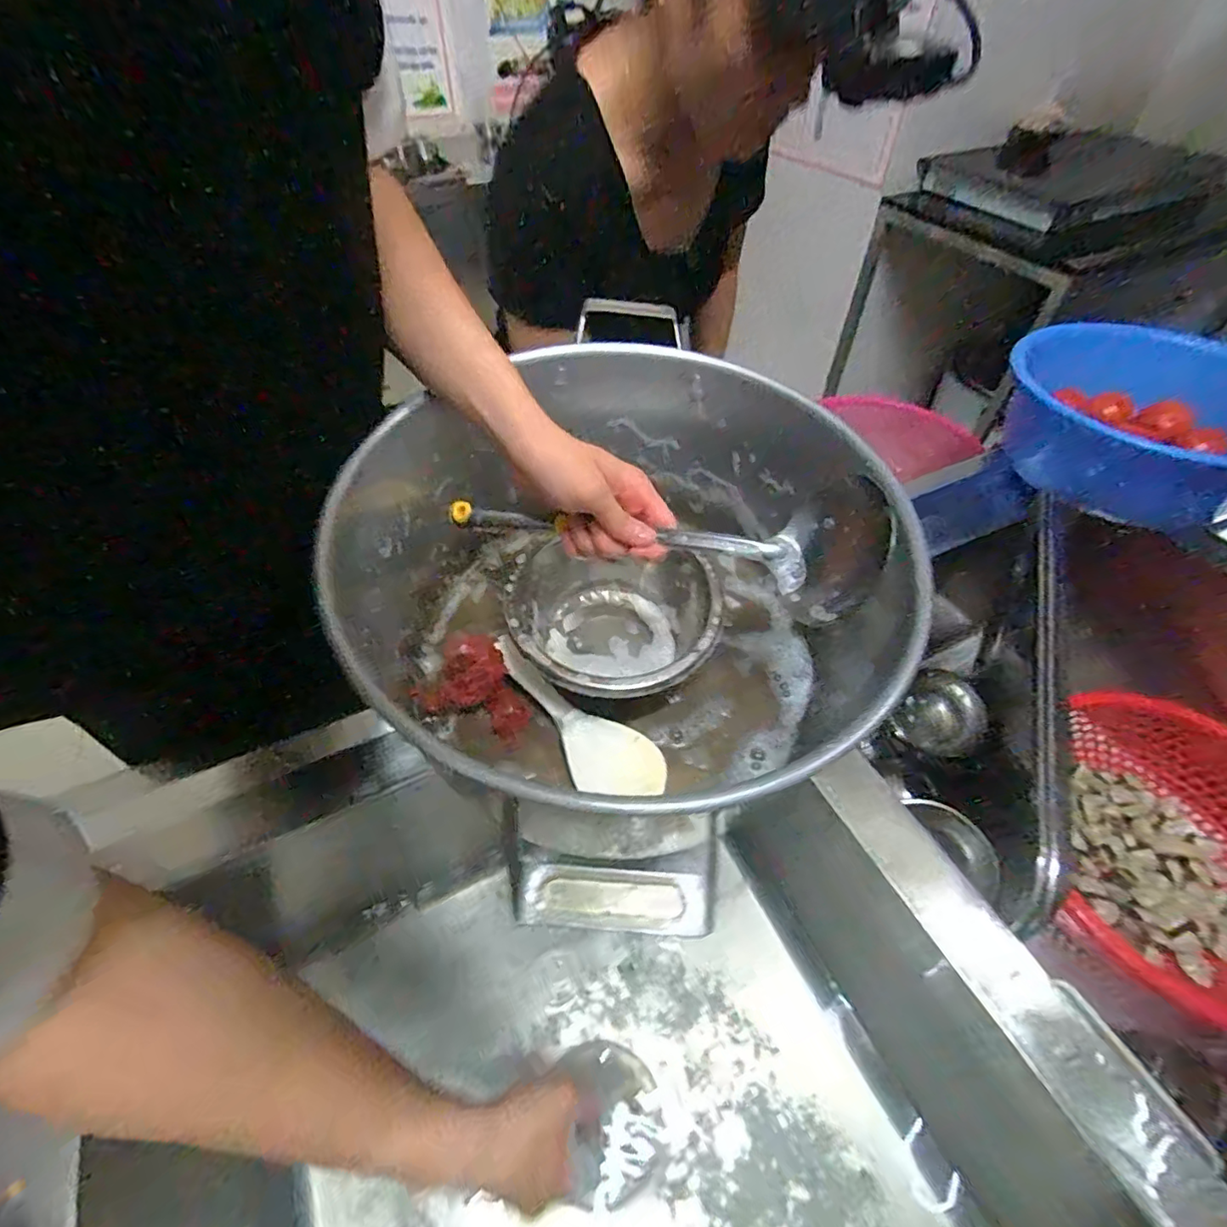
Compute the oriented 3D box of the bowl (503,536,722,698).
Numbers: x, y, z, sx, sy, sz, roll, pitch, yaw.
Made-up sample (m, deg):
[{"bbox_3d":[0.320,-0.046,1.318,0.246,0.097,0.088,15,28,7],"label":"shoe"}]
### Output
[{"bbox_3d":[0.000,0.014,0.482,0.168,0.088,0.148,1,50,0],"label":"bowl"}]

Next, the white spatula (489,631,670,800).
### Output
[{"bbox_3d":[-0.035,0.086,0.453,0.174,0.013,0.059,42,60,10],"label":"white spatula"}]

